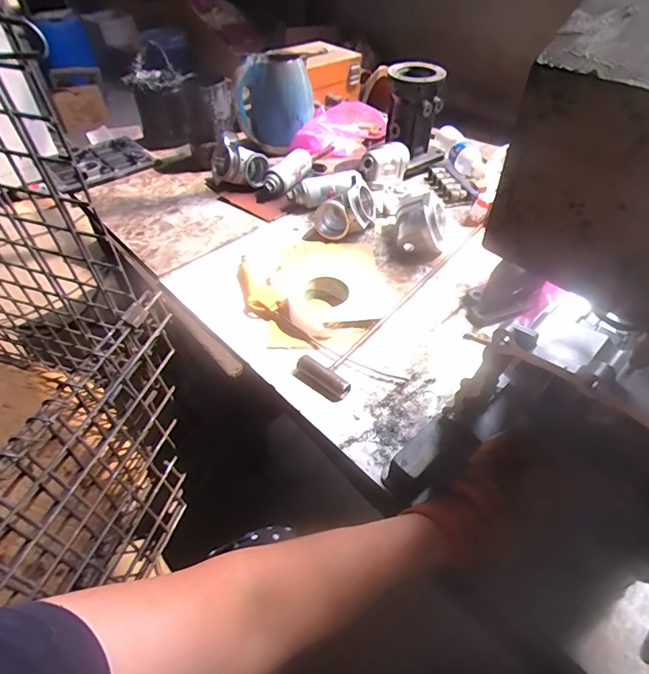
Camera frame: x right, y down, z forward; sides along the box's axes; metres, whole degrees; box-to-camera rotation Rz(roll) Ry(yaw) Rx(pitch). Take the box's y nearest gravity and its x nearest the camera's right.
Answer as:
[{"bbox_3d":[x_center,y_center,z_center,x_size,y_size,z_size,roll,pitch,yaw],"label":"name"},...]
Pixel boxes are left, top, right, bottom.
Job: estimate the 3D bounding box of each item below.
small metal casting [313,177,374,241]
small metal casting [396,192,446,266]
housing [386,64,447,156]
[{"bbox_3d":[0.041,-0.255,0.861,0.123,0.089,0.093,3,47,3],"label":"small metal casting"},{"bbox_3d":[0.183,-0.211,0.816,0.096,0.088,0.122,10,48,9],"label":"small metal casting"},{"bbox_3d":[0.214,-0.532,1.004,0.104,0.168,0.114,0,47,0],"label":"housing"}]

